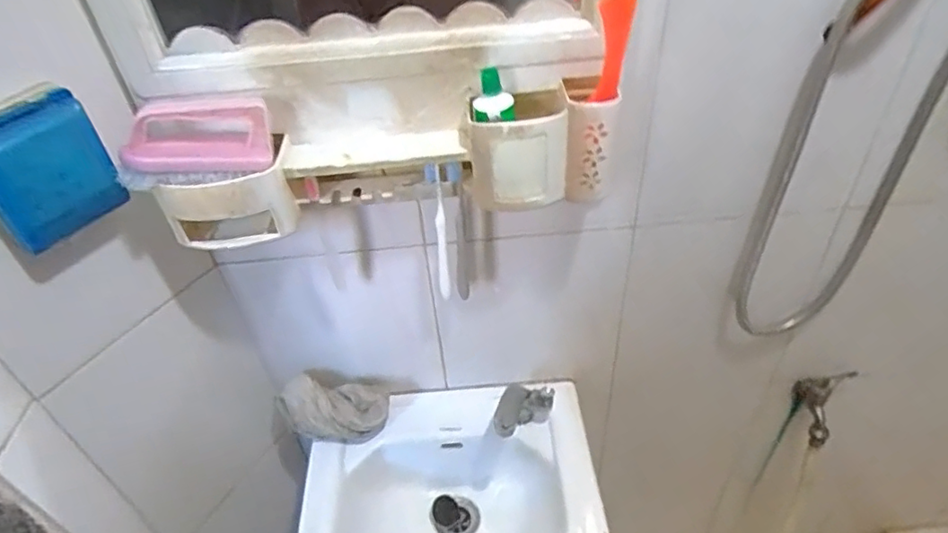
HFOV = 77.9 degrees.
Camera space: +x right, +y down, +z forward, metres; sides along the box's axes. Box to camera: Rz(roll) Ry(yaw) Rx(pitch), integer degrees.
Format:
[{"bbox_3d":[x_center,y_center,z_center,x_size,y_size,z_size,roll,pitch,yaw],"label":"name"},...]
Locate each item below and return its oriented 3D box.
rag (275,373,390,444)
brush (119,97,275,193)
[{"bbox_3d":[-0.199,0.202,0.836,0.153,0.070,0.073,-7,41,-3],"label":"rag"},{"bbox_3d":[-0.261,-0.116,0.545,0.137,0.057,0.065,-7,41,-3],"label":"brush"}]

